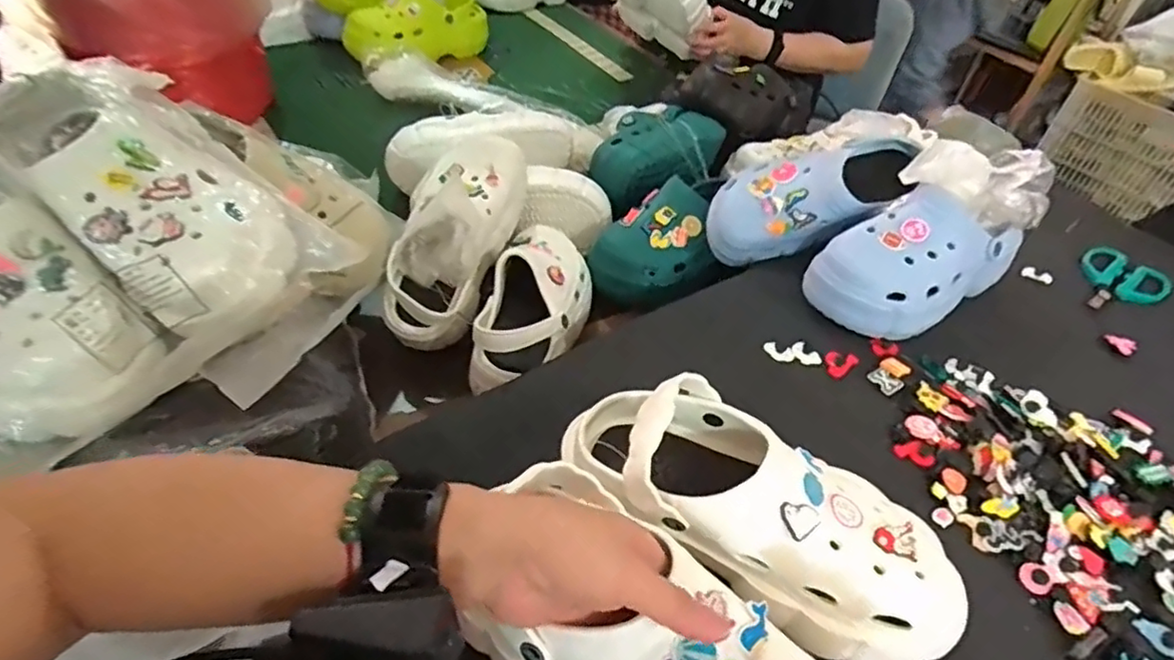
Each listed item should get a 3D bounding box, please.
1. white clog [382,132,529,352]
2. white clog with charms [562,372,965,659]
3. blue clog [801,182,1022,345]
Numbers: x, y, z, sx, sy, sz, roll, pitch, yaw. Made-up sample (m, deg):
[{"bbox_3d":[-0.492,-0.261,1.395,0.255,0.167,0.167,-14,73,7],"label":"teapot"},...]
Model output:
[{"bbox_3d":[-0.148,-0.099,0.691,0.094,0.111,0.237,20,77,14],"label":"white clog"},{"bbox_3d":[0.113,0.122,0.434,0.271,0.106,0.113,23,49,17],"label":"white clog with charms"},{"bbox_3d":[0.343,-0.077,0.650,0.226,0.097,0.107,-22,52,-23],"label":"blue clog"}]

